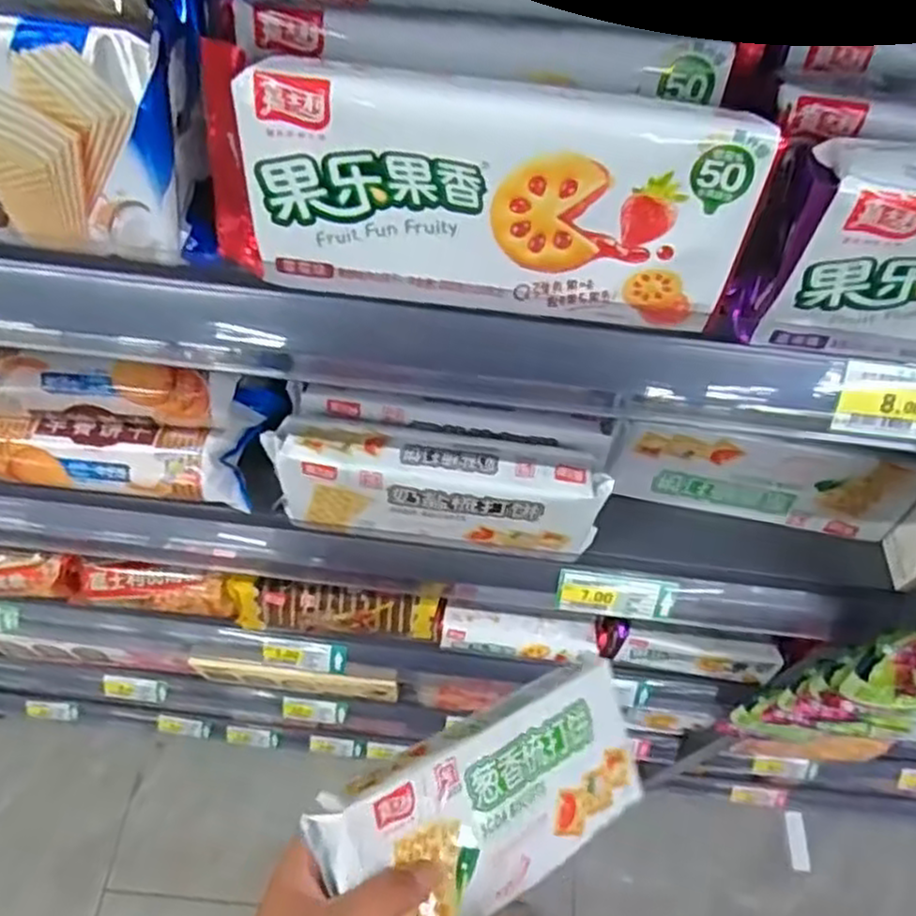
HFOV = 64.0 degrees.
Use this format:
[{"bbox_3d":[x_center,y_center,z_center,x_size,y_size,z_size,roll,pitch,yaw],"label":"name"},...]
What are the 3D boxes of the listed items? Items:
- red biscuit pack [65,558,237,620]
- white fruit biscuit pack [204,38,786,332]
[{"bbox_3d":[-0.328,0.138,0.784,0.184,0.043,0.043,7,58,1],"label":"red biscuit pack"},{"bbox_3d":[0.008,-0.123,0.335,0.239,0.104,0.045,4,44,4],"label":"white fruit biscuit pack"}]

